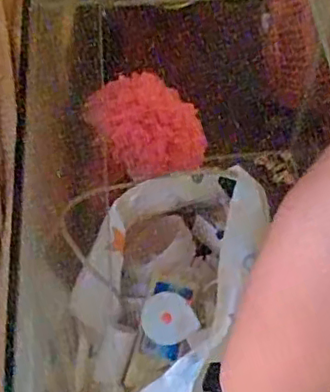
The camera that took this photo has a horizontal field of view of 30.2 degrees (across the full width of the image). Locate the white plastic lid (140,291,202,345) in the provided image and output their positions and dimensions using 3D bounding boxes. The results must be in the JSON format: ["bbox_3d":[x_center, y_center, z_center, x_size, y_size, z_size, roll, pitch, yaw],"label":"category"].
[{"bbox_3d":[0.003,0.121,0.612,0.052,0.012,0.049,1,60,-1],"label":"white plastic lid"}]

